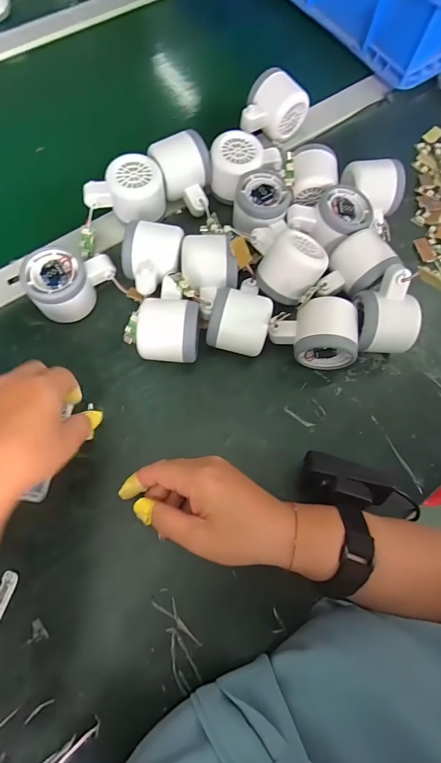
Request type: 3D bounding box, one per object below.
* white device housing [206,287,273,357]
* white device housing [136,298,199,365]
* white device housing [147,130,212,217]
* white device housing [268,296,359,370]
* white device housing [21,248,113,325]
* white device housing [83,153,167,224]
[{"bbox_3d":[0.019,-0.055,0.358,0.055,0.055,0.055,15,72,1],"label":"white device housing"},{"bbox_3d":[-0.050,-0.044,0.353,0.058,0.056,0.055,5,72,-2],"label":"white device housing"},{"bbox_3d":[-0.036,-0.227,0.408,0.056,0.051,0.074,-31,75,-12],"label":"white device housing"},{"bbox_3d":[0.091,-0.048,0.364,0.082,0.053,0.056,7,71,0],"label":"white device housing"},{"bbox_3d":[-0.148,-0.096,0.370,0.081,0.052,0.057,-9,72,-5],"label":"white device housing"},{"bbox_3d":[-0.102,-0.202,0.399,0.082,0.050,0.056,-31,75,-12],"label":"white device housing"}]

